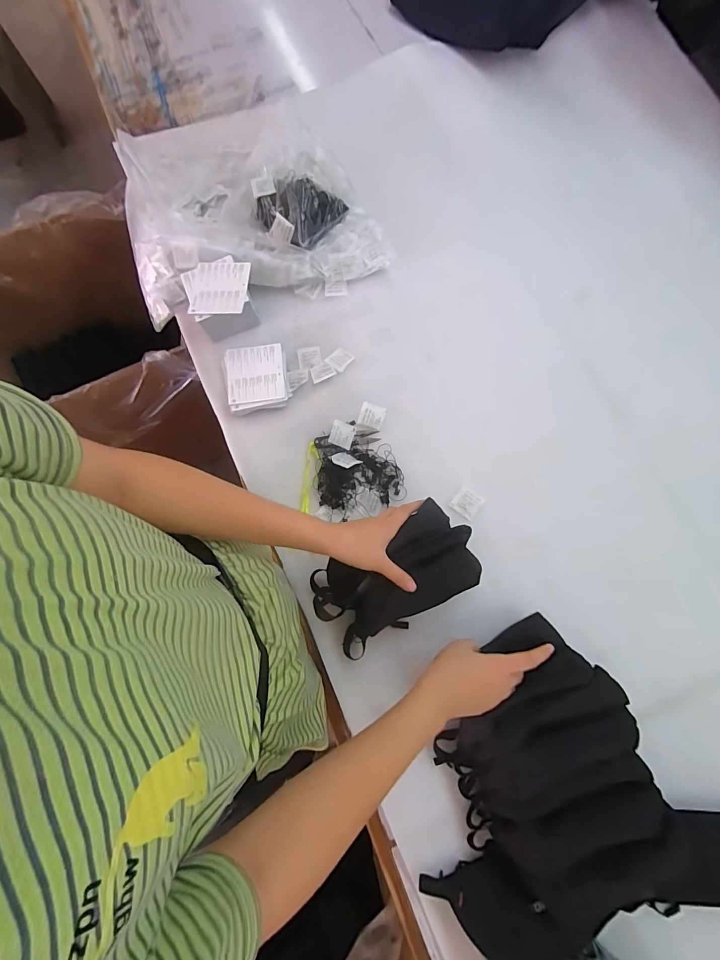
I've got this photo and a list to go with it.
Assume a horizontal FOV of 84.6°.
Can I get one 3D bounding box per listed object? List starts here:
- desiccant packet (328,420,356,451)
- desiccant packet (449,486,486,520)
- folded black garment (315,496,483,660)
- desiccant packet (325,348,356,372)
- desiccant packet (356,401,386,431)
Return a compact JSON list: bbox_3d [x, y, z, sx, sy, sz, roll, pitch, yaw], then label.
[{"bbox_3d":[-0.027,-0.072,0.626,0.035,0.010,0.042,15,76,5],"label":"desiccant packet"},{"bbox_3d":[0.165,0.034,0.607,0.040,0.010,0.040,35,82,15],"label":"desiccant packet"},{"bbox_3d":[0.052,0.133,0.511,0.210,0.055,0.129,-29,93,-5],"label":"folded black garment"},{"bbox_3d":[-0.033,-0.203,0.667,0.036,0.007,0.037,38,79,11],"label":"desiccant packet"},{"bbox_3d":[0.019,-0.104,0.643,0.039,0.007,0.042,16,76,6],"label":"desiccant packet"}]

